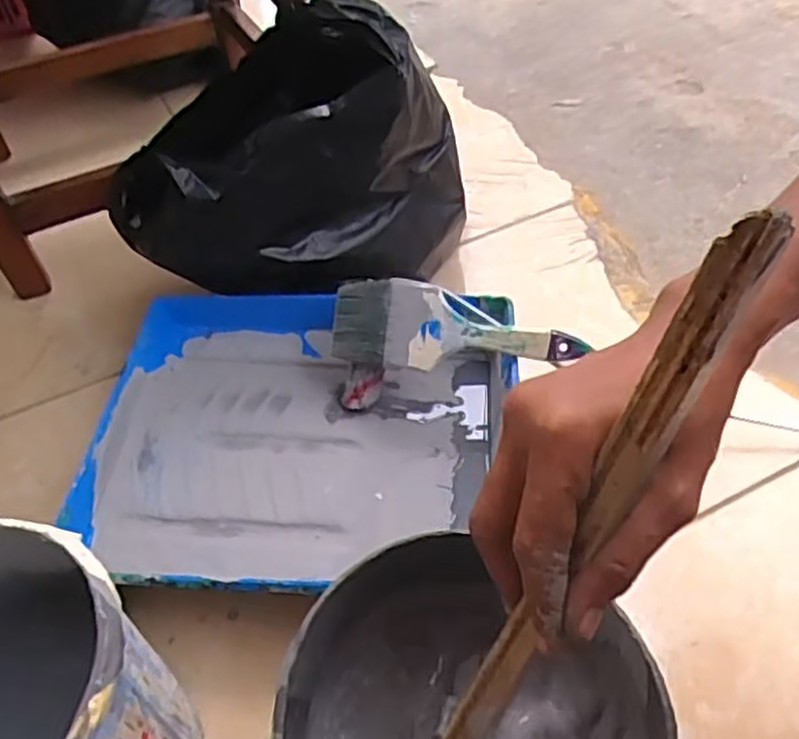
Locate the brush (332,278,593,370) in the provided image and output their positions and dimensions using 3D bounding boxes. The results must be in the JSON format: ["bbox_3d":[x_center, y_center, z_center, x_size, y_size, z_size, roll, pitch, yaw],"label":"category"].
[{"bbox_3d":[0.045,-0.032,0.614,0.196,0.070,0.013,6,12,4],"label":"brush"}]

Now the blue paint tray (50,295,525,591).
[{"bbox_3d":[-0.083,0.057,0.615,0.334,0.077,0.282,0,47,6],"label":"blue paint tray"}]

